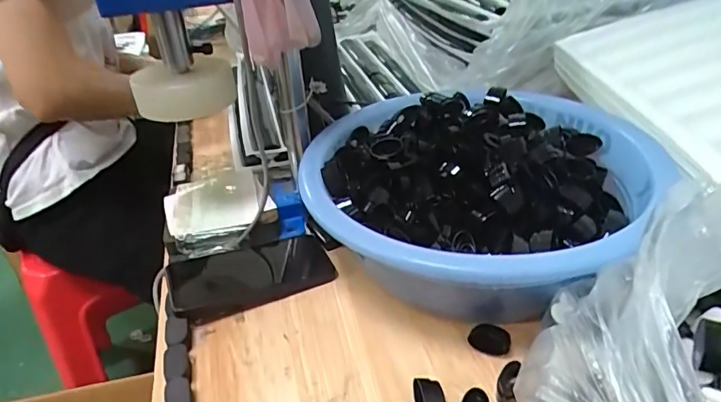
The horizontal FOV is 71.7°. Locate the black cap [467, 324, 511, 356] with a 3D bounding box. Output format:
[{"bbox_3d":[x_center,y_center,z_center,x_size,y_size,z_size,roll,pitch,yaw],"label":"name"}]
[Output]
[{"bbox_3d":[0.111,0.118,0.428,0.035,0.013,0.024,2,34,11],"label":"black cap"}]

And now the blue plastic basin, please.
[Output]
[{"bbox_3d":[0.122,-0.011,0.528,0.321,0.112,0.327,-4,33,2],"label":"blue plastic basin"}]

